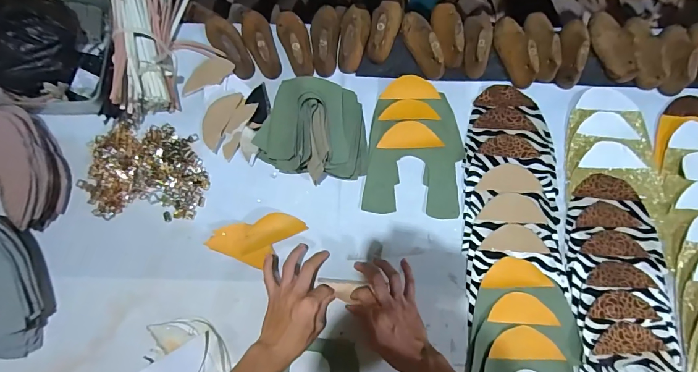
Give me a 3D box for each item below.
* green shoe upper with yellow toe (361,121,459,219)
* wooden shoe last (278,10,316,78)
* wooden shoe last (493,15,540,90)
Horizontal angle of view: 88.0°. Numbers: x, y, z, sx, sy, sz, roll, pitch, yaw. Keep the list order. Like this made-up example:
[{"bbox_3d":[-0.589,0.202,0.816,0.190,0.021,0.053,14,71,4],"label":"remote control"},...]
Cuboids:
[{"bbox_3d":[0.108,-0.028,0.599,0.150,0.019,0.150,5,76,1],"label":"green shoe upper with yellow toe"},{"bbox_3d":[-0.096,-0.262,0.637,0.050,0.048,0.146,-17,77,-4],"label":"wooden shoe last"},{"bbox_3d":[0.289,-0.238,0.630,0.039,0.055,0.132,-15,77,-3],"label":"wooden shoe last"}]

